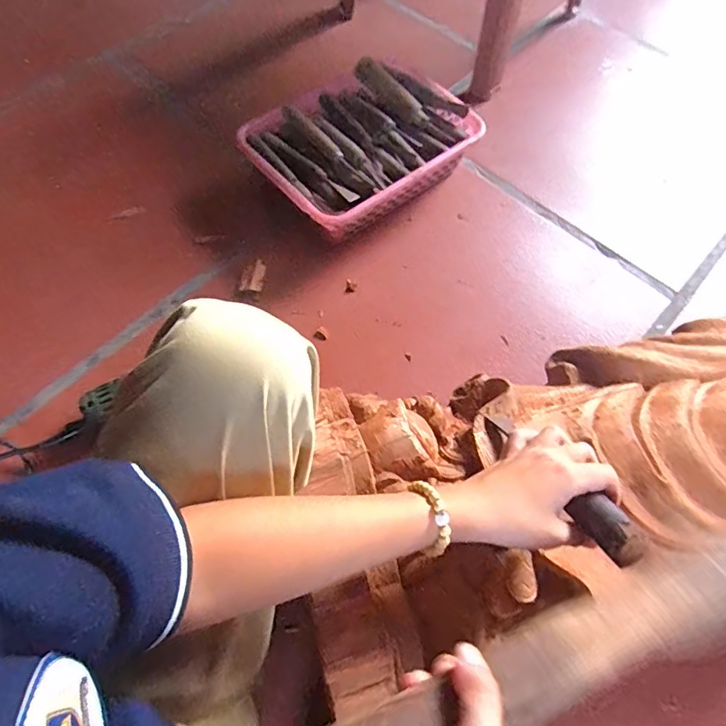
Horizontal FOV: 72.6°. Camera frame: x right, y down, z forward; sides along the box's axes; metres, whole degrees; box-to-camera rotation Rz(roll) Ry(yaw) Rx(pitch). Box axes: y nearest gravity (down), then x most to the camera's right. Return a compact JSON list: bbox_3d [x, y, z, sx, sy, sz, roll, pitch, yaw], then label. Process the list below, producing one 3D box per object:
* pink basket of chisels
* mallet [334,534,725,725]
[{"bbox_3d":[0.001,-0.322,0.743,0.326,0.103,0.223,-37,71,-17],"label":"pink basket of chisels"},{"bbox_3d":[0.082,0.159,0.249,0.327,0.026,0.036,-15,66,-16],"label":"mallet"}]

